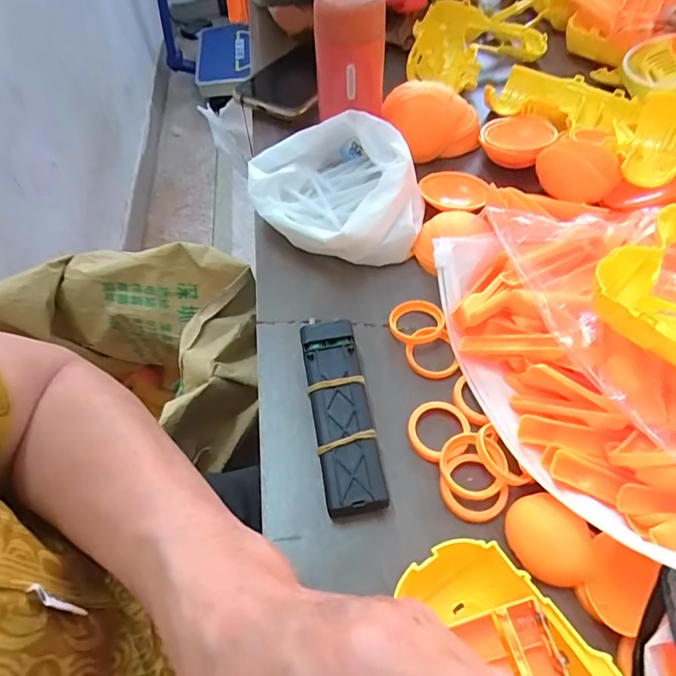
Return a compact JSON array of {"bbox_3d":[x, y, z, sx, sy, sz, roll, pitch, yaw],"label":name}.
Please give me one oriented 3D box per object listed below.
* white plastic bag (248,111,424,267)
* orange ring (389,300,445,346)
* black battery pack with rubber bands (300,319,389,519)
[{"bbox_3d":[-0.003,-0.103,0.351,0.115,0.052,0.100,-7,56,-2],"label":"white plastic bag"},{"bbox_3d":[0.051,-0.012,0.316,0.036,0.006,0.031,-25,58,-13],"label":"orange ring"},{"bbox_3d":[0.002,0.043,0.274,0.031,0.025,0.108,-9,56,-3],"label":"black battery pack with rubber bands"}]

